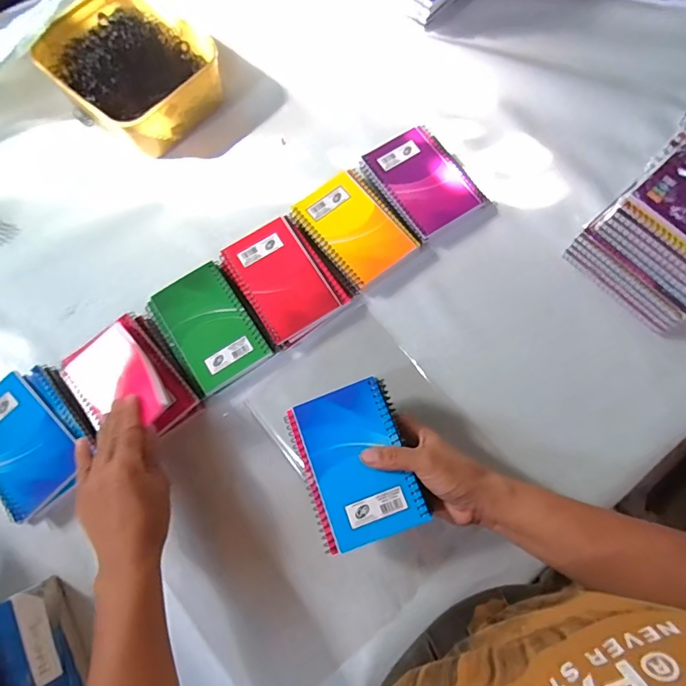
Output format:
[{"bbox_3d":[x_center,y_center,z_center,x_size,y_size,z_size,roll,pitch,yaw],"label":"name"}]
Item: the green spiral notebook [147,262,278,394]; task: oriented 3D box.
[{"bbox_3d":[-0.146,-0.016,0.496,0.089,0.018,0.128,-32,76,-8],"label":"green spiral notebook"}]

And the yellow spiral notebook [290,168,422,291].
[{"bbox_3d":[0.014,-0.134,0.517,0.094,0.012,0.124,-38,81,-9],"label":"yellow spiral notebook"}]

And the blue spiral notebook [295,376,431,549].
[{"bbox_3d":[0.016,0.102,0.397,0.087,0.015,0.129,-19,74,-5],"label":"blue spiral notebook"}]

